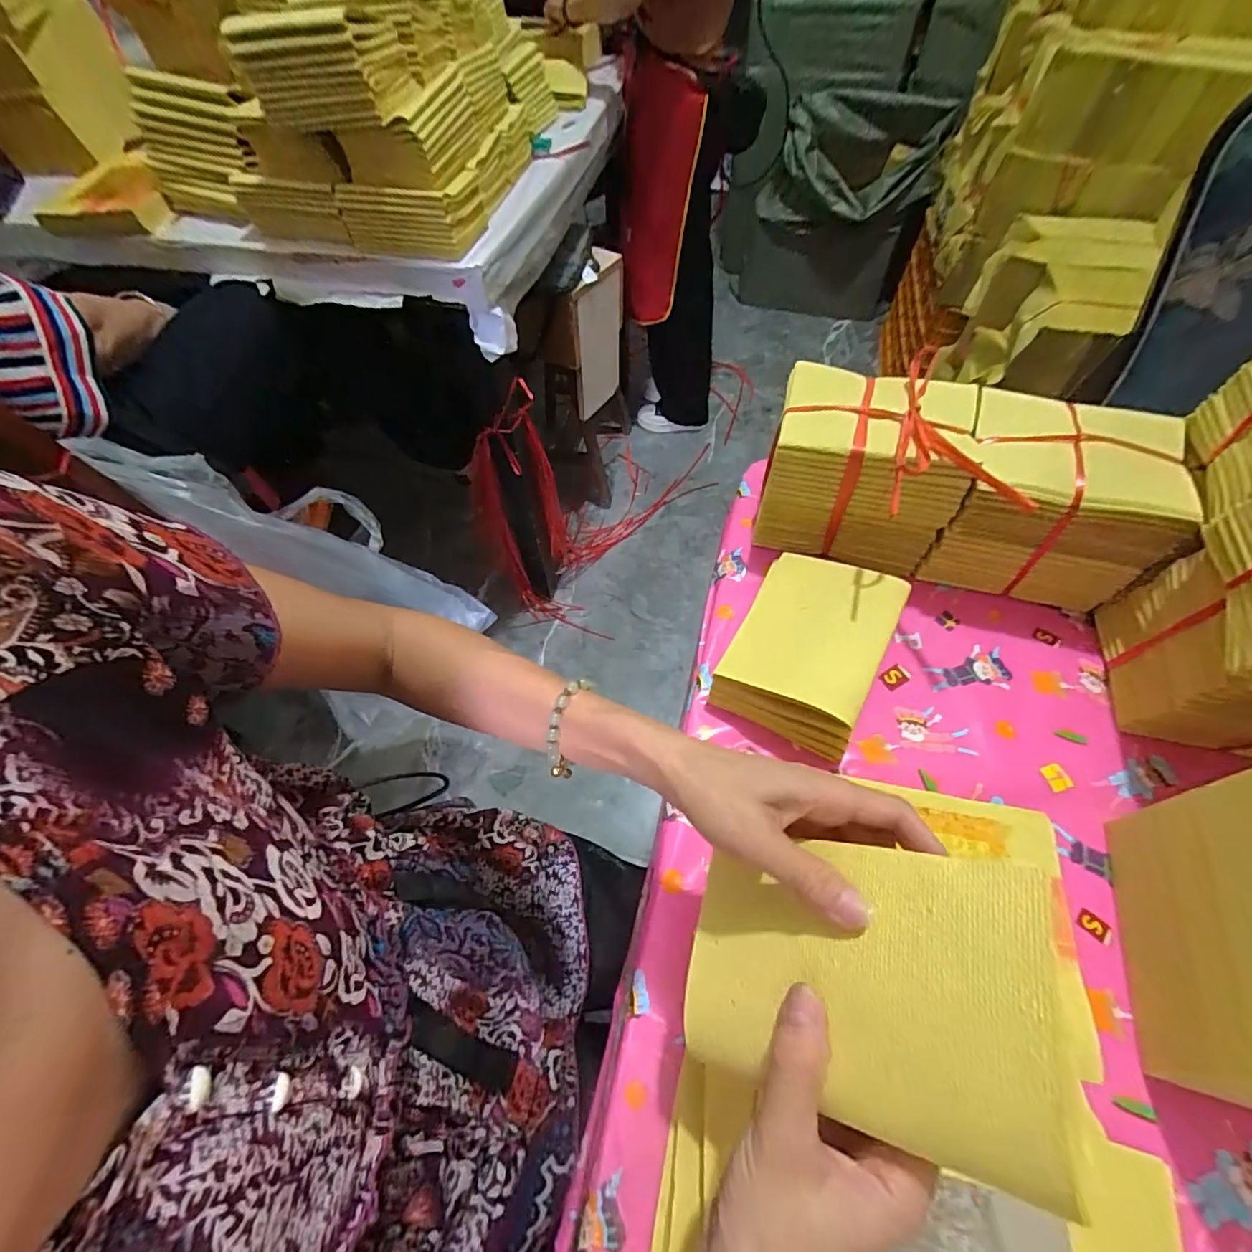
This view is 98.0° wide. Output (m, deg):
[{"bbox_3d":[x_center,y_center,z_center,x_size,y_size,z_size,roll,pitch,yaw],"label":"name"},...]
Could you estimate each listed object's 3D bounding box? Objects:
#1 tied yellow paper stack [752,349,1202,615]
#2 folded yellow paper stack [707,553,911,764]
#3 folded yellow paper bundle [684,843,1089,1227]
[{"bbox_3d":[0.305,-0.131,0.515,0.329,0.135,0.127,14,60,9],"label":"tied yellow paper stack"},{"bbox_3d":[0.161,0.013,0.484,0.117,0.056,0.169,26,63,16],"label":"folded yellow paper stack"},{"bbox_3d":[0.099,0.158,0.246,0.162,0.012,0.106,-16,53,45],"label":"folded yellow paper bundle"}]

